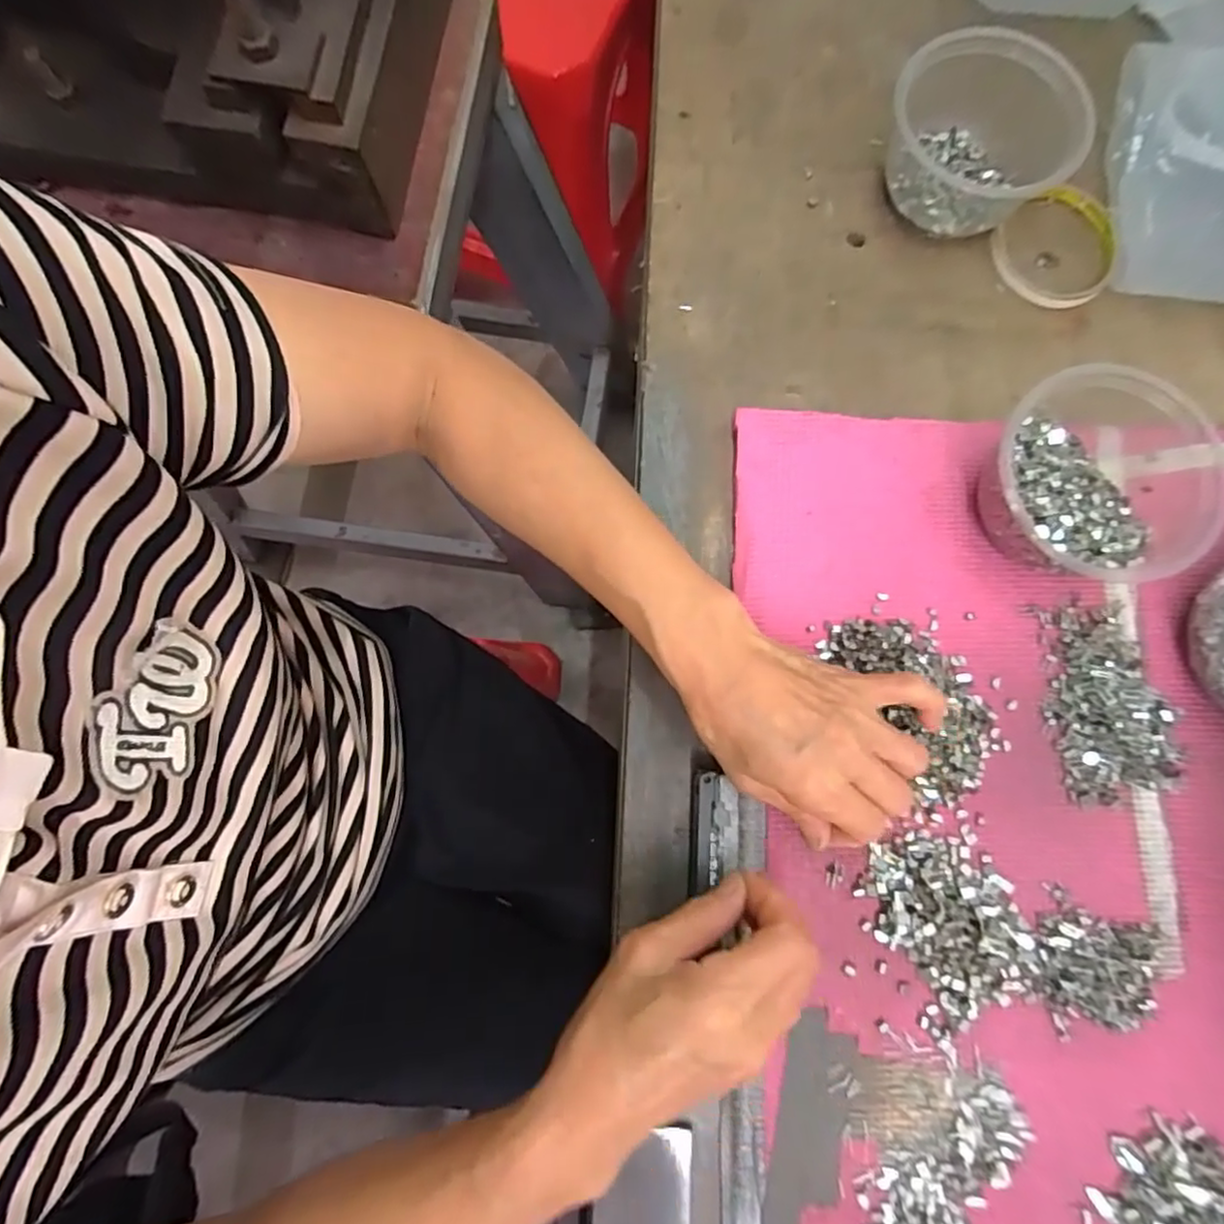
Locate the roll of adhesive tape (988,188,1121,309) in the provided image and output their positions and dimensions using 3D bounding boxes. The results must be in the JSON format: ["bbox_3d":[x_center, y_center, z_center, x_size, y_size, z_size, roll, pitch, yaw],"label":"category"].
[{"bbox_3d":[0.300,-0.245,0.435,0.074,0.012,0.084,40,82,8],"label":"roll of adhesive tape"}]

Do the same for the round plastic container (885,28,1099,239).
[{"bbox_3d":[0.231,-0.303,0.416,0.099,0.069,0.099,0,79,1],"label":"round plastic container"}]

